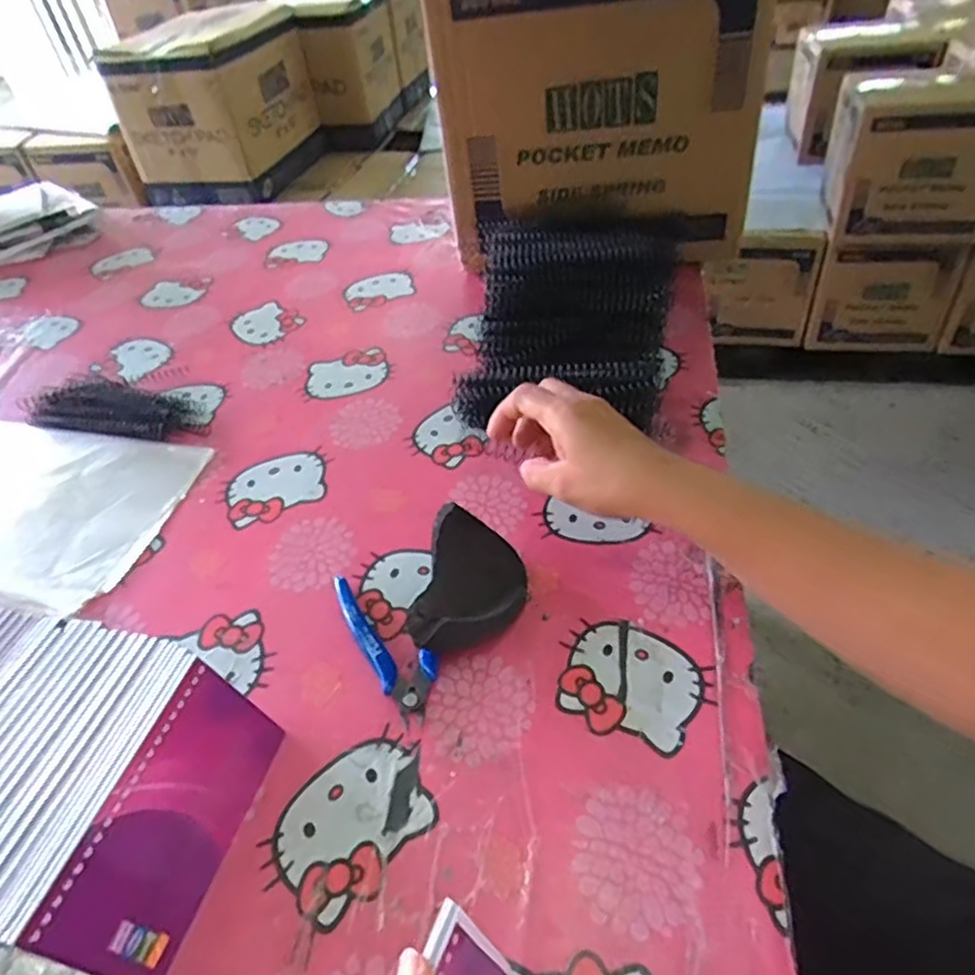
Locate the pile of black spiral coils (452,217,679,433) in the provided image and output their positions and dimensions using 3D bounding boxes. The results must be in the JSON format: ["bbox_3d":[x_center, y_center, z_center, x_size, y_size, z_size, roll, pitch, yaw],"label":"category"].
[{"bbox_3d":[0.079,-0.163,0.623,0.186,0.083,0.268,1,45,7],"label":"pile of black spiral coils"}]

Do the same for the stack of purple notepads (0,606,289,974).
[{"bbox_3d":[-0.246,0.147,0.350,0.225,0.080,0.134,6,46,12],"label":"stack of purple notepads"}]

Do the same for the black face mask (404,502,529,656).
[{"bbox_3d":[-0.009,0.065,0.432,0.069,0.020,0.100,23,47,-9],"label":"black face mask"}]

